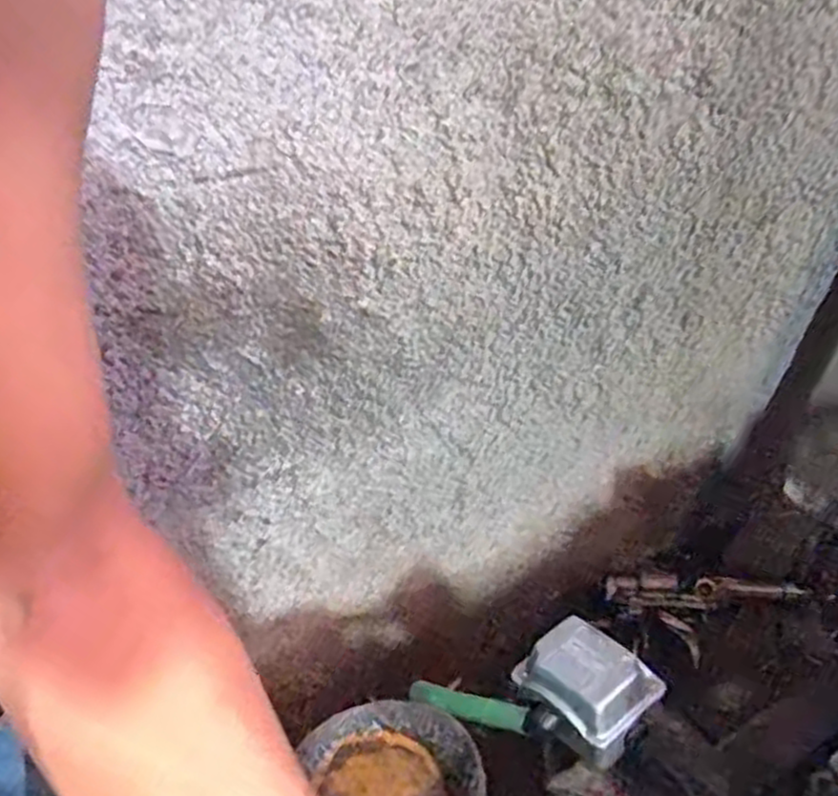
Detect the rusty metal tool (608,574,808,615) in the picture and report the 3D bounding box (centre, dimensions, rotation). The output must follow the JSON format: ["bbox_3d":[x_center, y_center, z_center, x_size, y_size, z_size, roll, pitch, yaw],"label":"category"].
[{"bbox_3d":[0.492,0.334,1.324,0.325,0.032,0.072,-1,34,2],"label":"rusty metal tool"}]

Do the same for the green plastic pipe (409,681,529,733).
[{"bbox_3d":[0.035,0.225,0.561,0.089,0.016,0.019,12,36,20],"label":"green plastic pipe"}]

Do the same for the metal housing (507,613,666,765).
[{"bbox_3d":[0.115,0.205,0.545,0.081,0.044,0.090,-28,41,-33],"label":"metal housing"}]

